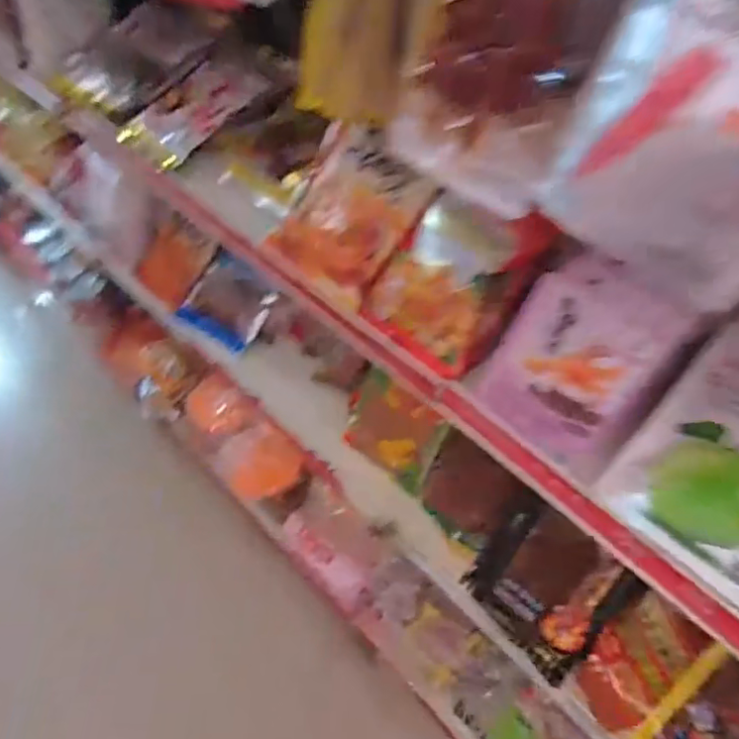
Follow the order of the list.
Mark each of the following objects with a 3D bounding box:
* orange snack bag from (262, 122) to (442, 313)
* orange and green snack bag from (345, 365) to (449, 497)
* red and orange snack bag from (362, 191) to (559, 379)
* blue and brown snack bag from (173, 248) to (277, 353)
[{"bbox_3d":[-0.026,-0.211,0.750,0.184,0.031,0.208,38,97,26],"label":"orange snack bag"},{"bbox_3d":[0.039,0.097,0.976,0.185,0.143,0.045,34,14,26],"label":"orange and green snack bag"},{"bbox_3d":[0.103,-0.104,0.684,0.177,0.191,0.045,32,11,27],"label":"red and orange snack bag"},{"bbox_3d":[-0.285,-0.137,1.158,0.186,0.170,0.025,32,7,18],"label":"blue and brown snack bag"}]

